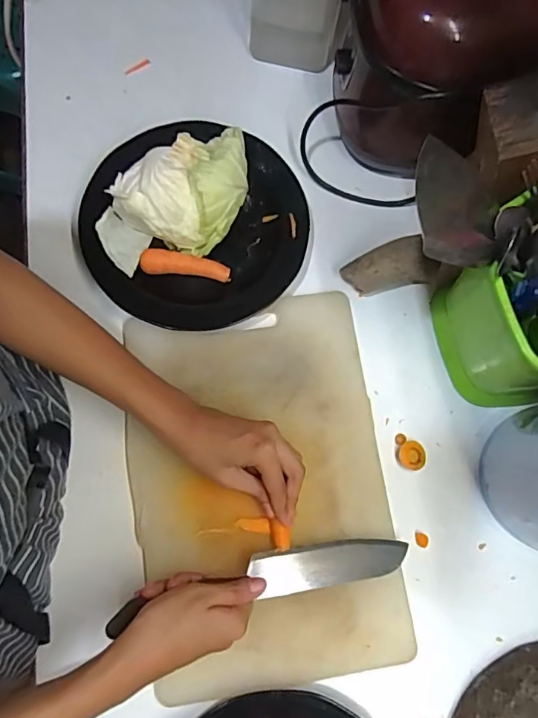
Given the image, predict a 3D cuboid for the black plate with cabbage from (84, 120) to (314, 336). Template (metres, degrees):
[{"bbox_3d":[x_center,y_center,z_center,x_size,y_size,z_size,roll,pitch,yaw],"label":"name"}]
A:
[{"bbox_3d":[-0.075,-0.145,0.514,0.219,0.083,0.219,0,76,-2],"label":"black plate with cabbage"}]

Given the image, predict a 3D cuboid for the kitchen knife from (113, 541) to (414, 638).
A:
[{"bbox_3d":[-0.003,0.186,0.442,0.256,0.013,0.034,-7,76,-13],"label":"kitchen knife"}]

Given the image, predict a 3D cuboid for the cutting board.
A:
[{"bbox_3d":[-0.008,0.113,0.482,0.231,0.017,0.339,-9,77,-4],"label":"cutting board"}]

